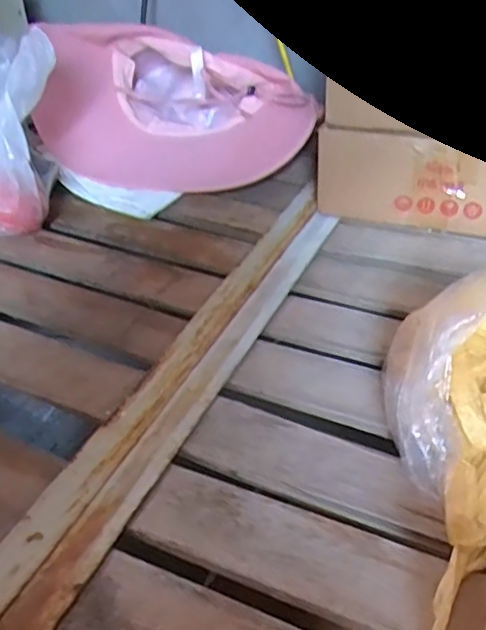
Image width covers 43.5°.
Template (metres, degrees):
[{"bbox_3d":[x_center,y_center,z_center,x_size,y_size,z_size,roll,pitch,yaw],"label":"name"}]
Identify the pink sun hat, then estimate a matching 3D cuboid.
[{"bbox_3d":[-0.113,-0.310,0.872,0.350,0.150,0.375,-16,38,-14],"label":"pink sun hat"}]

